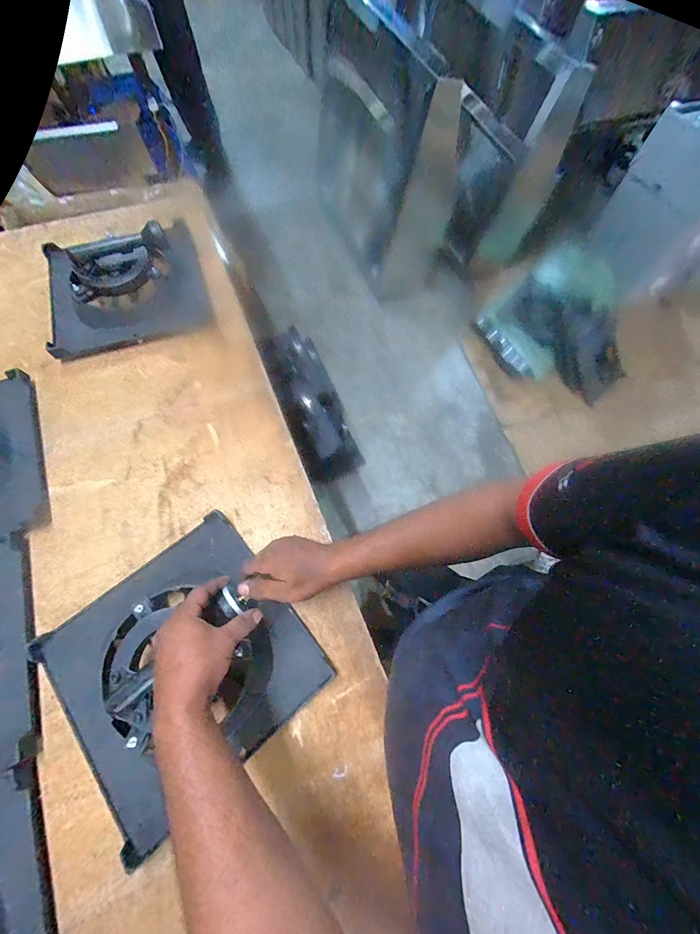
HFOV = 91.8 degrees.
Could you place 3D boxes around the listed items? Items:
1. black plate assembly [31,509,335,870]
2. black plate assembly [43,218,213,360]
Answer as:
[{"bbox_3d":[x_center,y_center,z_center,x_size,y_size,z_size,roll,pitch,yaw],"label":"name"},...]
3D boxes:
[{"bbox_3d":[-0.229,0.250,0.438,0.303,0.093,0.301,-37,74,-16],"label":"black plate assembly"},{"bbox_3d":[-0.448,-0.373,0.666,0.293,0.111,0.252,-17,70,-9],"label":"black plate assembly"}]

